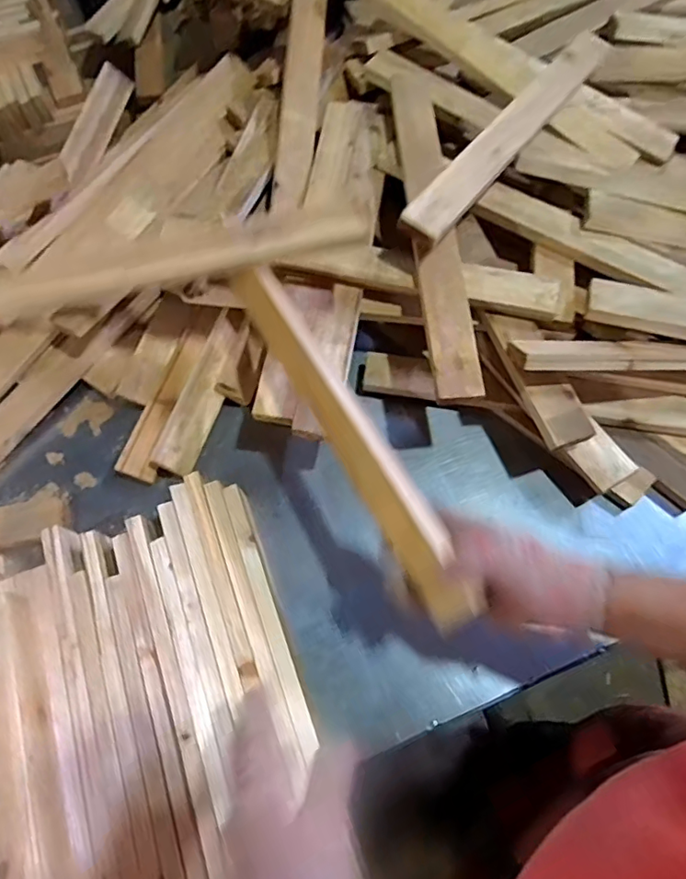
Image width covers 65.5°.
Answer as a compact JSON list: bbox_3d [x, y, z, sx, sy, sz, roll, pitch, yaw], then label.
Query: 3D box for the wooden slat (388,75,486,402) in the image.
[{"bbox_3d":[0.109,-0.276,0.649,0.052,0.031,0.493,-5,68,2],"label":"wooden slat"}]

